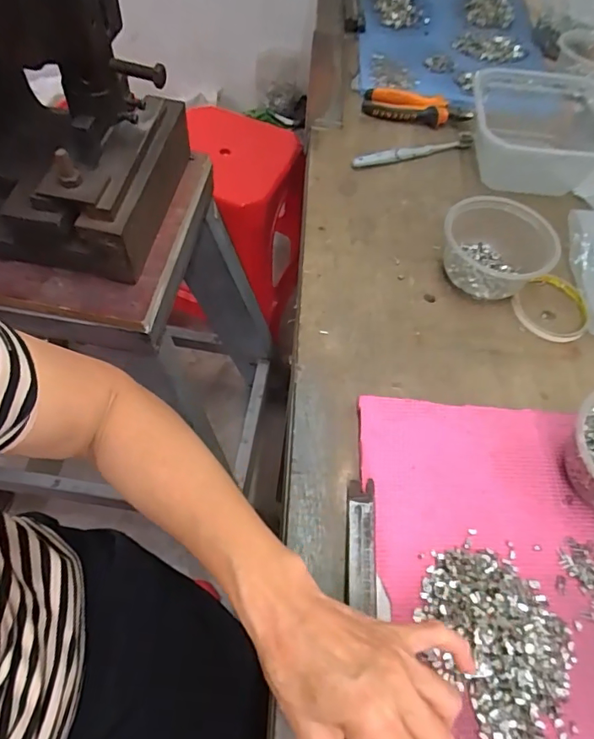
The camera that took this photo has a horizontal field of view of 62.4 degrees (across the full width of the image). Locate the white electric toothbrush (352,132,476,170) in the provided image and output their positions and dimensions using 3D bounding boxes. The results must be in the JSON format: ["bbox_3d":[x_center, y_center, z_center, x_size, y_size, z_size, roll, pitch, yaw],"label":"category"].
[{"bbox_3d":[0.151,-0.288,0.642,0.172,0.016,0.023,-16,60,-12],"label":"white electric toothbrush"}]

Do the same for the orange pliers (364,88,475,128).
[{"bbox_3d":[0.165,-0.362,0.682,0.148,0.029,0.044,14,59,7],"label":"orange pliers"}]

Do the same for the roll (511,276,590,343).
[{"bbox_3d":[0.276,-0.065,0.525,0.076,0.014,0.089,41,65,21],"label":"roll"}]

